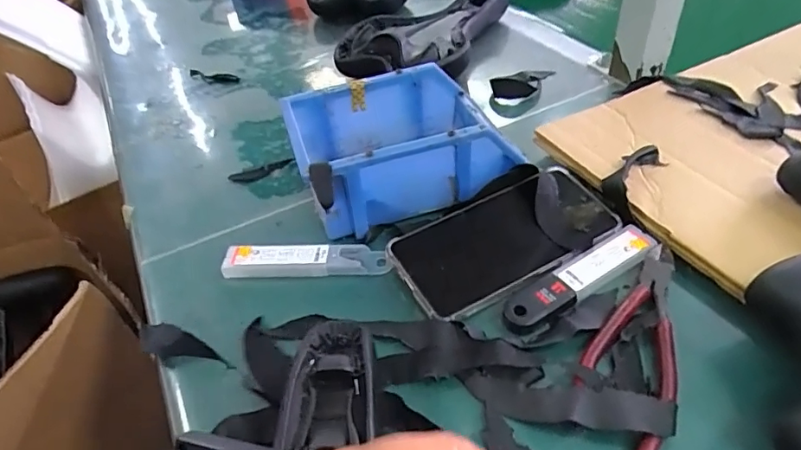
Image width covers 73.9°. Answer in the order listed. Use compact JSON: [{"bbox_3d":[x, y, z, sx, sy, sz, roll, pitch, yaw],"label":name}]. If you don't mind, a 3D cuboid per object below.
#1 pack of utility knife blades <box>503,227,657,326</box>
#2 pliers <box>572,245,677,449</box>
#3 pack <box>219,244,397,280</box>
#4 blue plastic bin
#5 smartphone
[{"bbox_3d":[0.126,0.035,0.370,0.126,0.008,0.028,-26,46,-19],"label":"pack of utility knife blades"},{"bbox_3d":[0.150,0.070,0.331,0.051,0.010,0.165,20,49,26],"label":"pliers"},{"bbox_3d":[-0.071,0.027,0.403,0.123,0.016,0.024,-4,43,4],"label":"pack"},{"bbox_3d":[0.000,-0.066,0.444,0.166,0.072,0.124,-14,43,-8],"label":"blue plastic bin"},{"bbox_3d":[0.078,0.006,0.392,0.163,0.012,0.079,-25,50,-16],"label":"smartphone"}]

